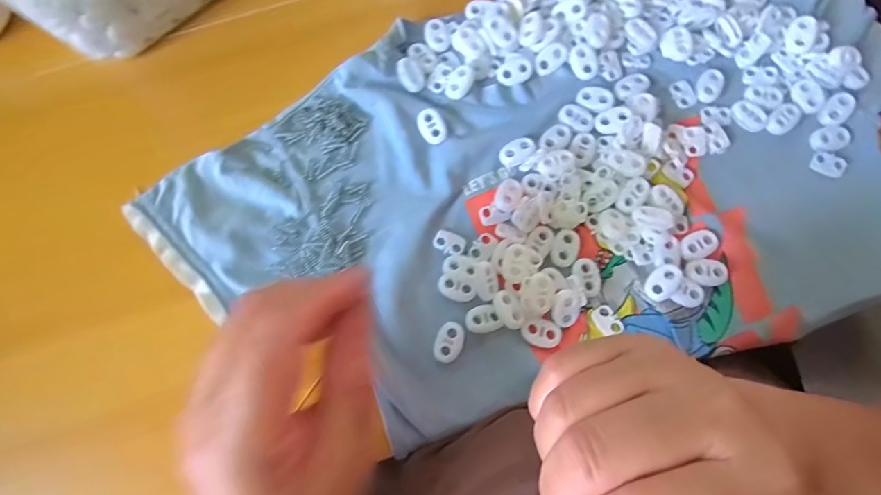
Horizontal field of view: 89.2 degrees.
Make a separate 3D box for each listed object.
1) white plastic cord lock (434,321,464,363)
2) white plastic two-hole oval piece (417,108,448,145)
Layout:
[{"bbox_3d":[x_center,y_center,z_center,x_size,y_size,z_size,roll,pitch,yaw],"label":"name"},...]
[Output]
[{"bbox_3d":[0.005,0.053,0.250,0.014,0.004,0.023,17,79,4],"label":"white plastic cord lock"},{"bbox_3d":[-0.006,-0.076,0.277,0.015,0.005,0.024,-25,79,-4],"label":"white plastic two-hole oval piece"}]

